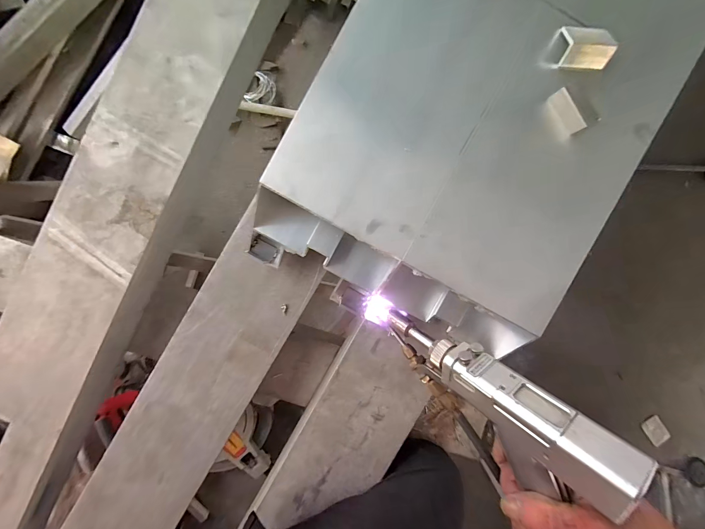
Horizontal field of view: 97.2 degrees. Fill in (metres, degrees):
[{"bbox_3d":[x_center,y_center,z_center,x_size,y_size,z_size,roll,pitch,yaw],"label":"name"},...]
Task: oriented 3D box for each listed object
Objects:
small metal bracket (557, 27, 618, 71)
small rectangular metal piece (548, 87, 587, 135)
[{"bbox_3d":[0.213,-0.197,0.281,0.041,0.016,0.033,12,93,-1],"label":"small metal bracket"},{"bbox_3d":[0.193,-0.137,0.279,0.011,0.013,0.039,-37,93,1],"label":"small rectangular metal piece"}]

